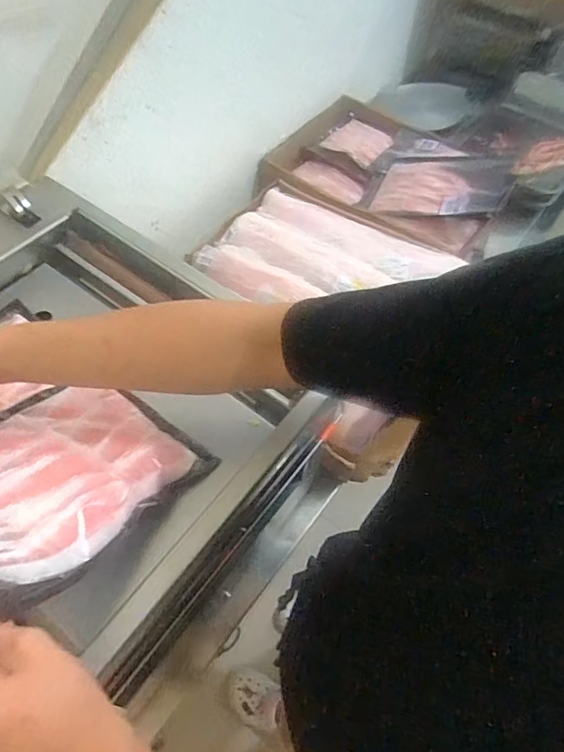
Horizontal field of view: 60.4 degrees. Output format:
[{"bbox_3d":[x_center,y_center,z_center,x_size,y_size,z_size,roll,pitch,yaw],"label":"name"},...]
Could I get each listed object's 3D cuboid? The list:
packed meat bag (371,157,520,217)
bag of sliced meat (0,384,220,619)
[{"bbox_3d":[0.357,-0.432,1.100,0.280,0.048,0.190,15,75,21],"label":"packed meat bag"},{"bbox_3d":[-0.212,0.089,0.446,0.200,0.075,0.278,37,39,15],"label":"bag of sliced meat"}]

